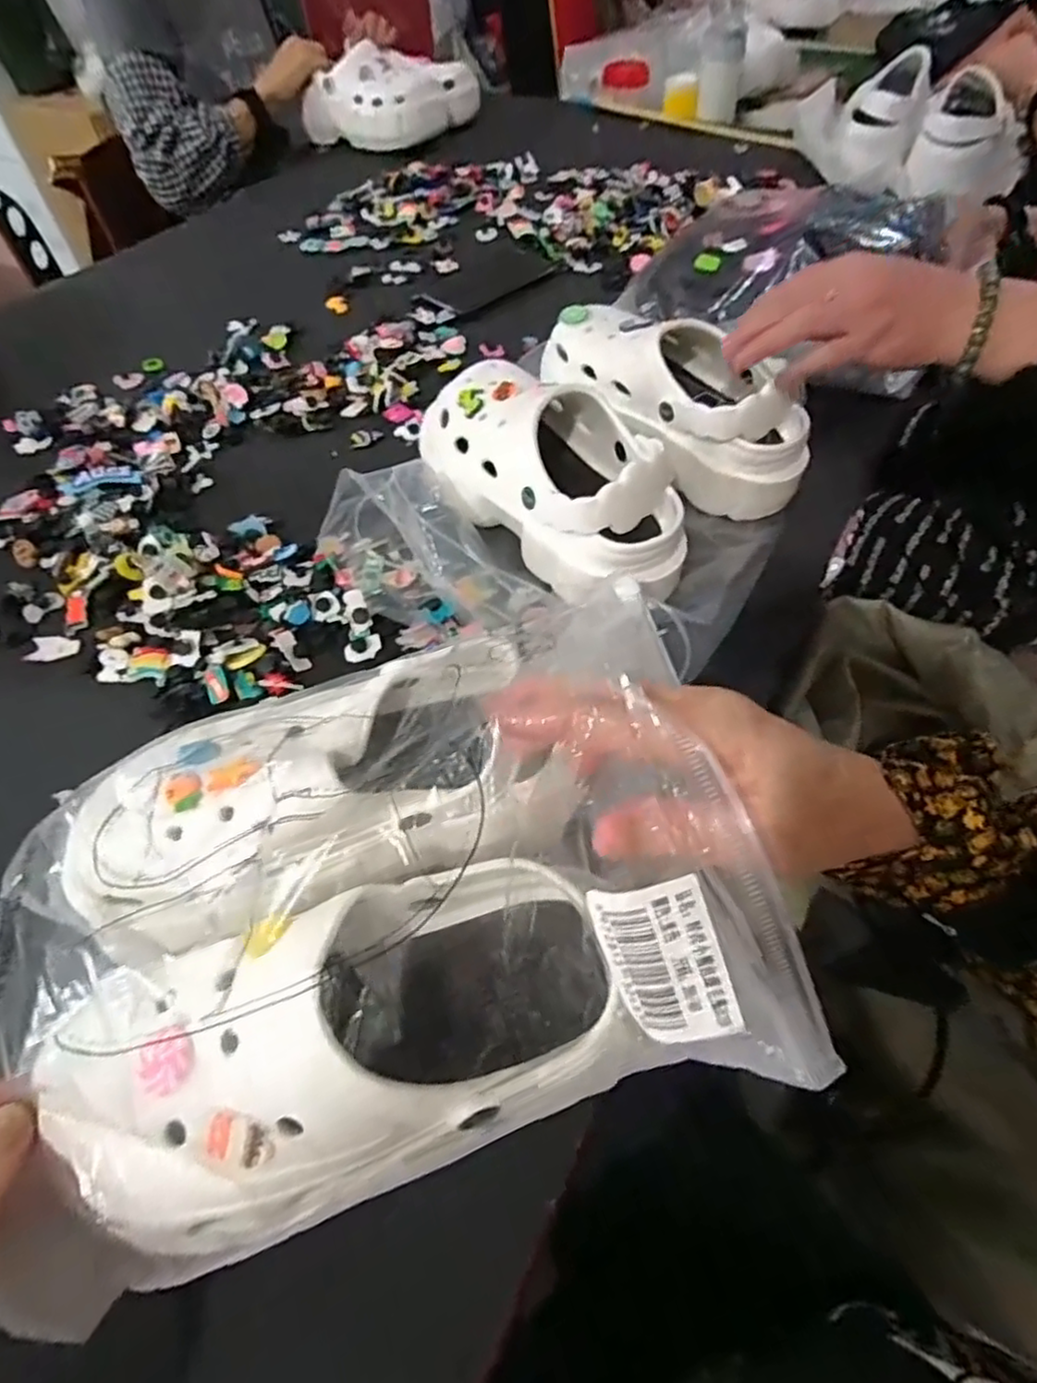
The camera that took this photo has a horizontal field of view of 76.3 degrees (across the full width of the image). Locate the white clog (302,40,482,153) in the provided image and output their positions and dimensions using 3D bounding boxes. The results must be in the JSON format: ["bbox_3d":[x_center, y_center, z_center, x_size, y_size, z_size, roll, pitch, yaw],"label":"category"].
[{"bbox_3d":[-0.194,-0.963,1.066,0.286,0.110,0.140,-17,56,-11],"label":"white clog"}]

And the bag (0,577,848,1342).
[{"bbox_3d":[-0.062,0.071,0.271,0.293,0.110,0.234,-9,55,-5],"label":"bag"}]

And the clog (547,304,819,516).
[{"bbox_3d":[0.135,-0.248,0.559,0.105,0.103,0.246,-30,60,-19],"label":"clog"}]

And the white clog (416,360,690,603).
[{"bbox_3d":[0.021,-0.164,0.498,0.109,0.100,0.244,-31,60,-19],"label":"white clog"}]

